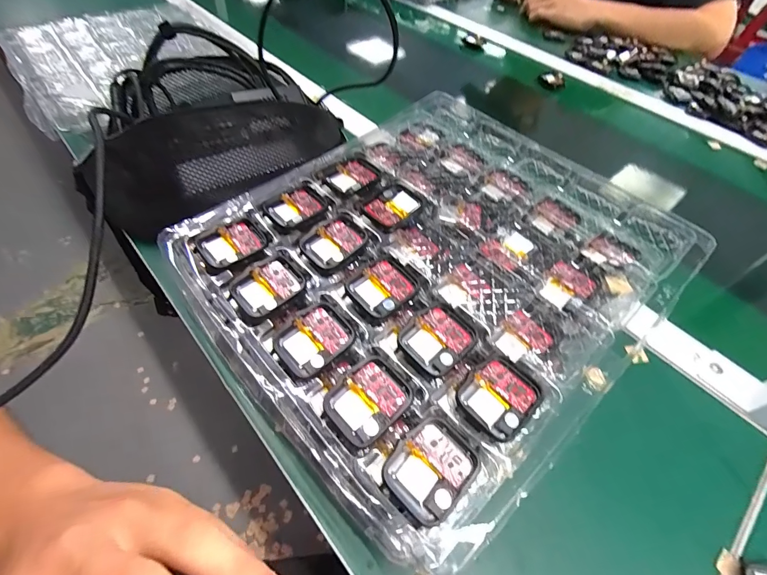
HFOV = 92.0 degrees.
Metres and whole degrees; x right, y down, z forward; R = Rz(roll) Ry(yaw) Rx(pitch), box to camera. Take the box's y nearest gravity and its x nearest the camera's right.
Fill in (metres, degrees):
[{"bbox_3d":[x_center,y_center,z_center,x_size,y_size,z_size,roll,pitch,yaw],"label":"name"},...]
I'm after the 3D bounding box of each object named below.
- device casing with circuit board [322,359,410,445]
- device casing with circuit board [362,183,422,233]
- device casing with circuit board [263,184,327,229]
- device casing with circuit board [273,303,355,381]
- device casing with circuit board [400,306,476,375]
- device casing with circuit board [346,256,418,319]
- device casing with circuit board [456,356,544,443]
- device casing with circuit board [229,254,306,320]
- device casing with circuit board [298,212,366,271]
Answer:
[{"bbox_3d":[-0.008,0.062,0.206,0.042,0.009,0.036,-35,63,-26],"label":"device casing with circuit board"},{"bbox_3d":[0.007,-0.062,0.289,0.045,0.006,0.036,-34,63,-26],"label":"device casing with circuit board"},{"bbox_3d":[-0.068,-0.063,0.290,0.042,0.005,0.036,-29,61,-24],"label":"device casing with circuit board"},{"bbox_3d":[-0.042,0.032,0.226,0.043,0.012,0.035,-31,61,-25],"label":"device casing with circuit board"},{"bbox_3d":[0.034,0.031,0.228,0.041,0.007,0.037,-36,63,-27],"label":"device casing with circuit board"},{"bbox_3d":[0.001,-0.001,0.248,0.043,0.007,0.036,-34,63,-26],"label":"device casing with circuit board"},{"bbox_3d":[0.066,0.061,0.209,0.043,0.006,0.037,-34,62,-26],"label":"device casing with circuit board"},{"bbox_3d":[-0.075,0.001,0.247,0.043,0.013,0.036,-37,64,-27],"label":"device casing with circuit board"},{"bbox_3d":[-0.034,-0.034,0.270,0.045,0.010,0.036,-35,63,-26],"label":"device casing with circuit board"}]

